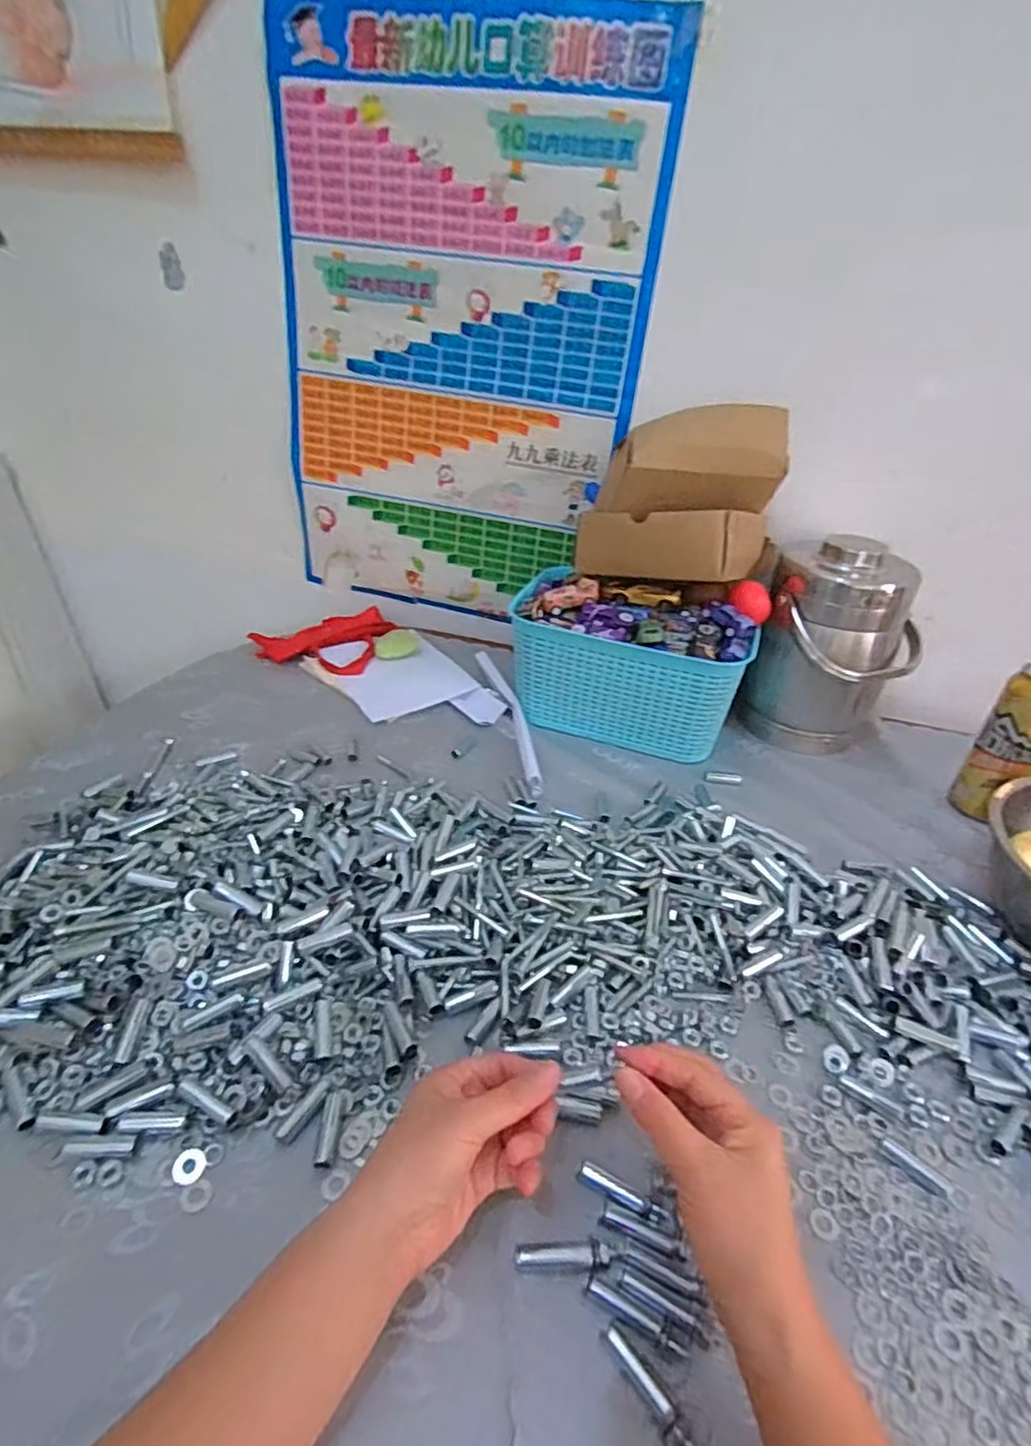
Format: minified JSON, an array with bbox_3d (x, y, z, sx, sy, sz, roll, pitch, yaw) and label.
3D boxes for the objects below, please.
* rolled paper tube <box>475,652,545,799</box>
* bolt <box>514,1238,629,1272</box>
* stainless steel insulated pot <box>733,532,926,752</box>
[{"bbox_3d":[-0.006,-0.015,0.793,0.028,0.020,0.296,-4,34,-14],"label":"rolled paper tube"},{"bbox_3d":[0.031,0.286,0.356,0.061,0.007,0.013,1,33,-6],"label":"bolt"},{"bbox_3d":[0.368,-0.085,0.780,0.143,0.240,0.134,-14,37,-27],"label":"stainless steel insulated pot"}]

